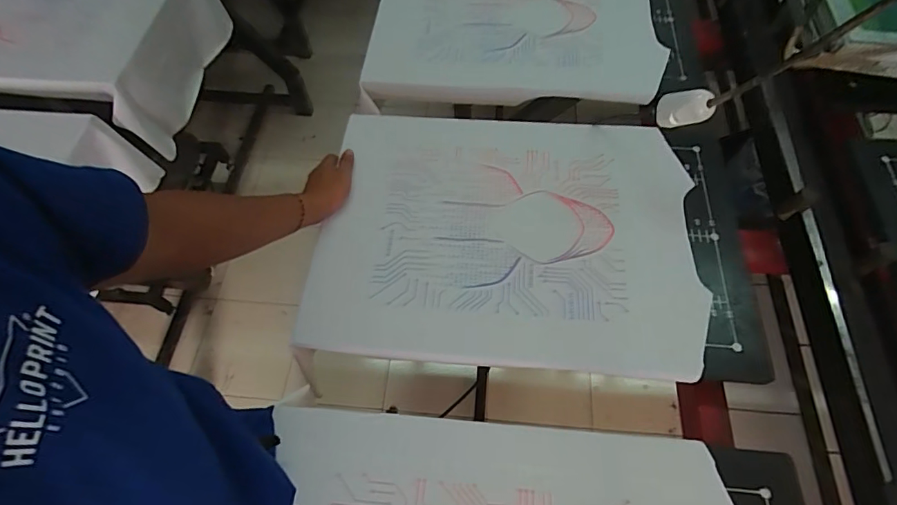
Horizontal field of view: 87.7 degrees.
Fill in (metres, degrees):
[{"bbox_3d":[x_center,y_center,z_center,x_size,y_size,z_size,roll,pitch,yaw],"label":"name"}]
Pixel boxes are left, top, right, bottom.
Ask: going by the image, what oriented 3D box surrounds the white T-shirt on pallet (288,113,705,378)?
[{"bbox_3d":[0.078,-0.042,0.689,0.519,0.044,0.417,4,63,4],"label":"white T-shirt on pallet"}]

